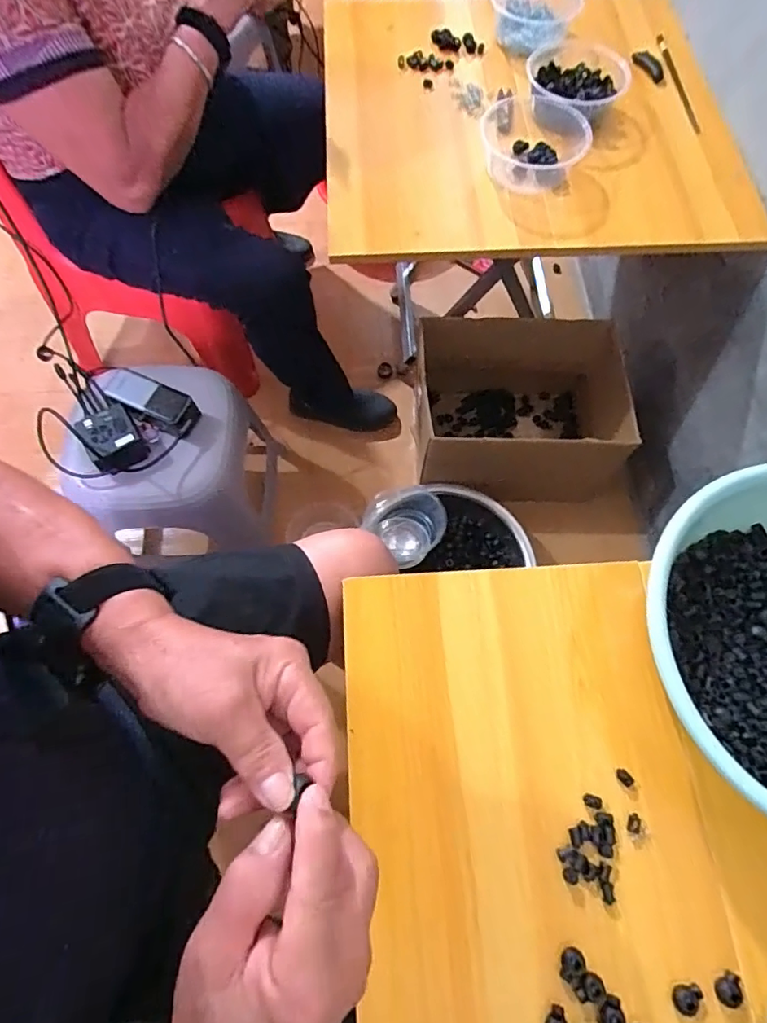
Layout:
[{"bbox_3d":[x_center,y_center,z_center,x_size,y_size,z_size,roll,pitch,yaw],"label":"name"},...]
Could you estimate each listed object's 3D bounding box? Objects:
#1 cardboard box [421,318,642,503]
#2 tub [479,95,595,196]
[{"bbox_3d":[0.268,-0.196,1.054,0.399,0.235,0.306,1,68,0],"label":"cardboard box"},{"bbox_3d":[0.205,-0.517,0.744,0.136,0.058,0.155,4,68,2],"label":"tub"}]

